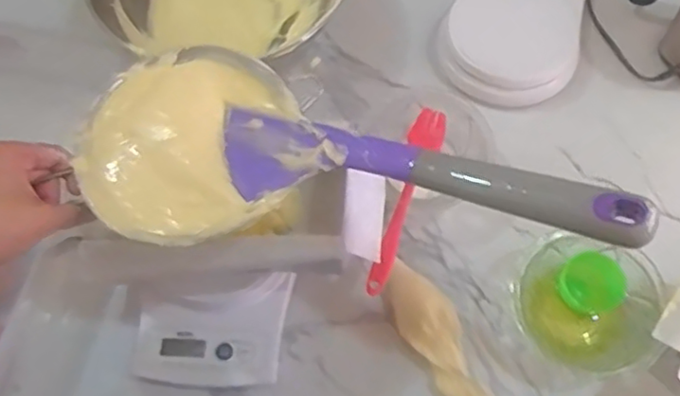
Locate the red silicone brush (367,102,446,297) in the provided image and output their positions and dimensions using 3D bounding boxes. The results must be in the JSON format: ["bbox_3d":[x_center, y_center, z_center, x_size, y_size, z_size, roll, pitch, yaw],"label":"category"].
[{"bbox_3d":[0.058,-0.003,0.558,0.029,0.015,0.205,17,53,9],"label":"red silicone brush"}]

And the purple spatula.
[{"bbox_3d":[0.037,-0.011,0.385,0.272,0.017,0.058,12,65,27],"label":"purple spatula"}]

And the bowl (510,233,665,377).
[{"bbox_3d":[0.204,0.087,0.534,0.117,0.055,0.093,23,69,12],"label":"bowl"}]

